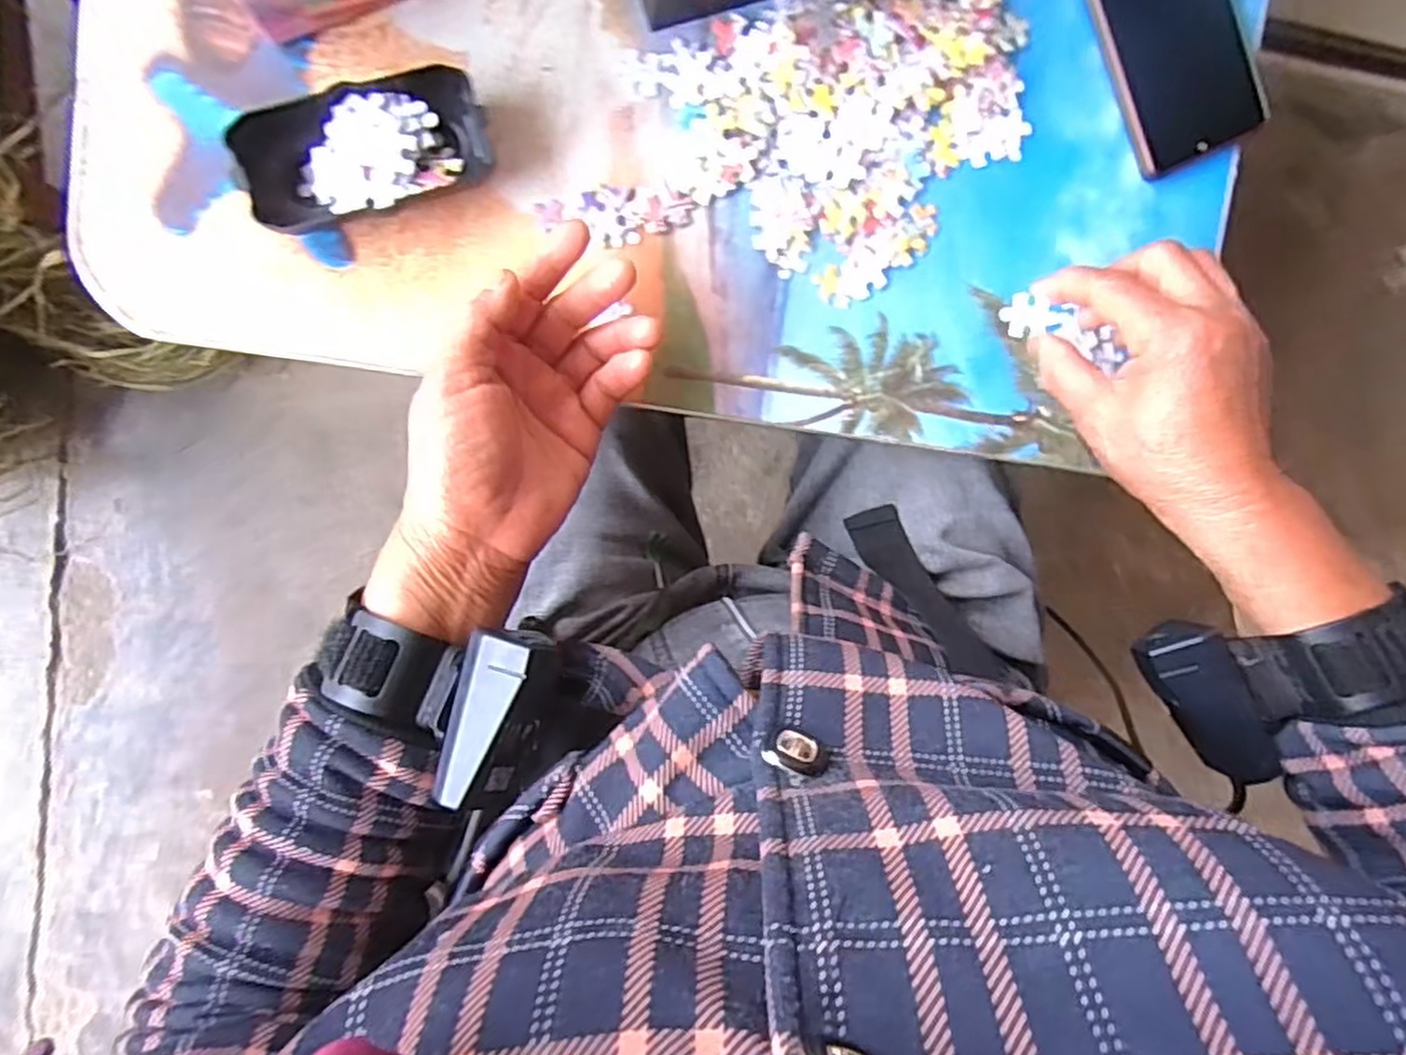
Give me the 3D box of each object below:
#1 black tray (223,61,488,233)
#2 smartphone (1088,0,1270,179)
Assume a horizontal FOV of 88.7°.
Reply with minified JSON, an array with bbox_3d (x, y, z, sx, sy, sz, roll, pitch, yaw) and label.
[{"bbox_3d":[-0.154,-0.173,0.332,0.106,0.025,0.050,-20,97,-6],"label":"black tray"},{"bbox_3d":[0.248,-0.278,0.384,0.078,0.014,0.156,-27,97,-5],"label":"smartphone"}]

